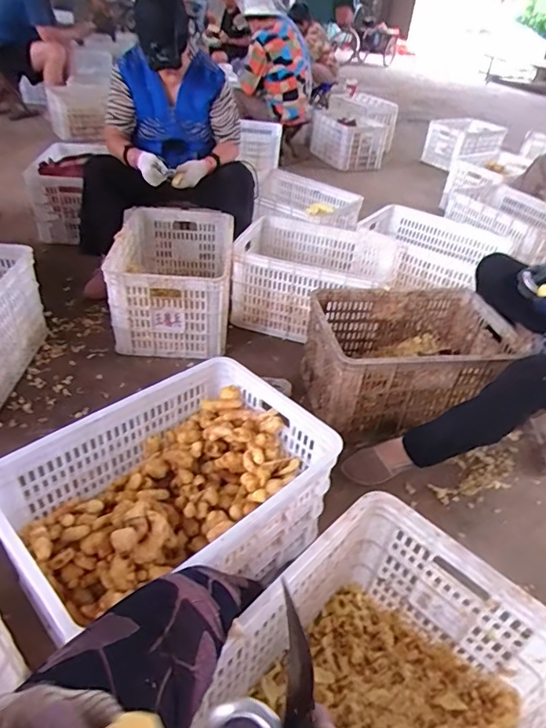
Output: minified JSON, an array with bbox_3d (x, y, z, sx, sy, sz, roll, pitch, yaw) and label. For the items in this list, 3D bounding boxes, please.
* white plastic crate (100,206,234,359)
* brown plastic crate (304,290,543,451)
[{"bbox_3d":[-0.320,-0.304,1.574,0.348,0.253,0.560,1,39,-6],"label":"white plastic crate"},{"bbox_3d":[0.376,-0.015,1.328,0.527,0.248,0.347,-2,39,-10],"label":"brown plastic crate"}]

